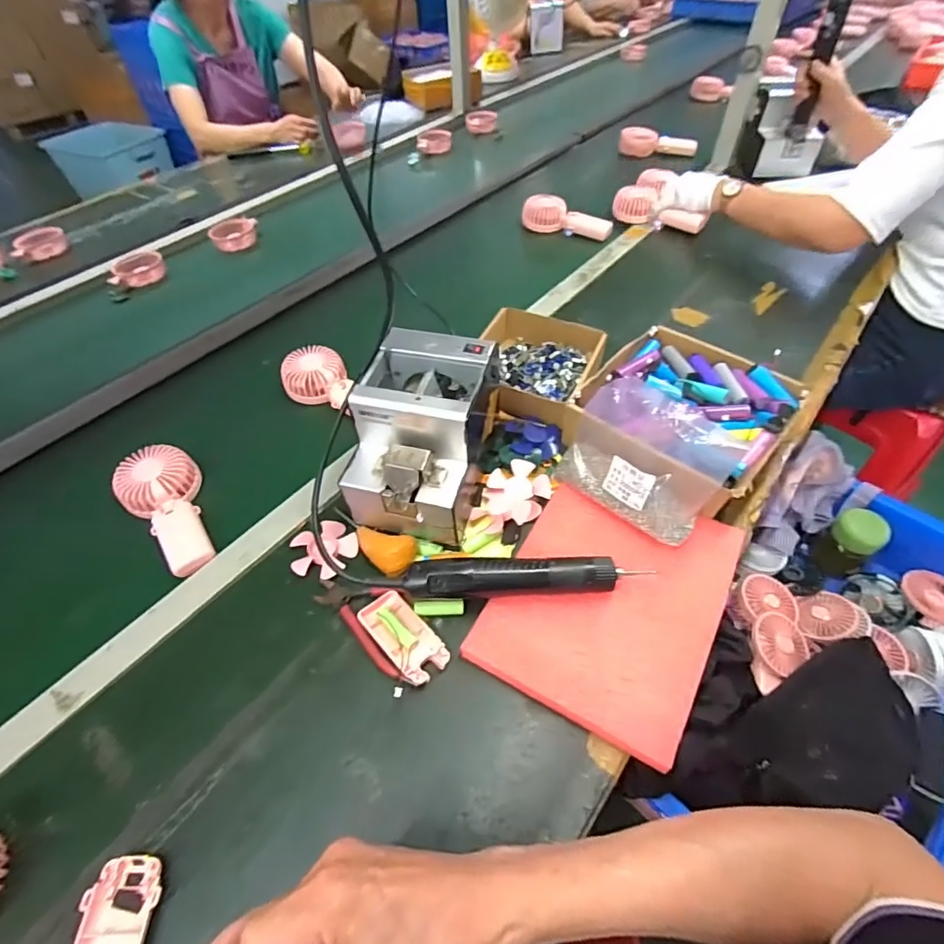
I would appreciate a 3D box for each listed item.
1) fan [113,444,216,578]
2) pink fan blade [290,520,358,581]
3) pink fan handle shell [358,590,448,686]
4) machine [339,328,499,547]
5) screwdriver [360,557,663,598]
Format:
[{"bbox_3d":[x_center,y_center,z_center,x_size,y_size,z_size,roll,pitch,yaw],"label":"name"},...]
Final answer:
[{"bbox_3d":[-0.358,0.045,0.590,0.082,0.040,0.180,-29,68,-19],"label":"fan"},{"bbox_3d":[-0.167,0.082,0.553,0.075,0.010,0.073,-2,51,2],"label":"pink fan blade"},{"bbox_3d":[-0.067,0.159,0.481,0.047,0.014,0.096,-36,57,-23],"label":"pink fan handle shell"},{"bbox_3d":[-0.054,-0.045,0.549,0.126,0.135,0.178,11,52,13],"label":"machine"},{"bbox_3d":[0.032,0.104,0.484,0.283,0.033,0.041,-2,51,3],"label":"screwdriver"}]

